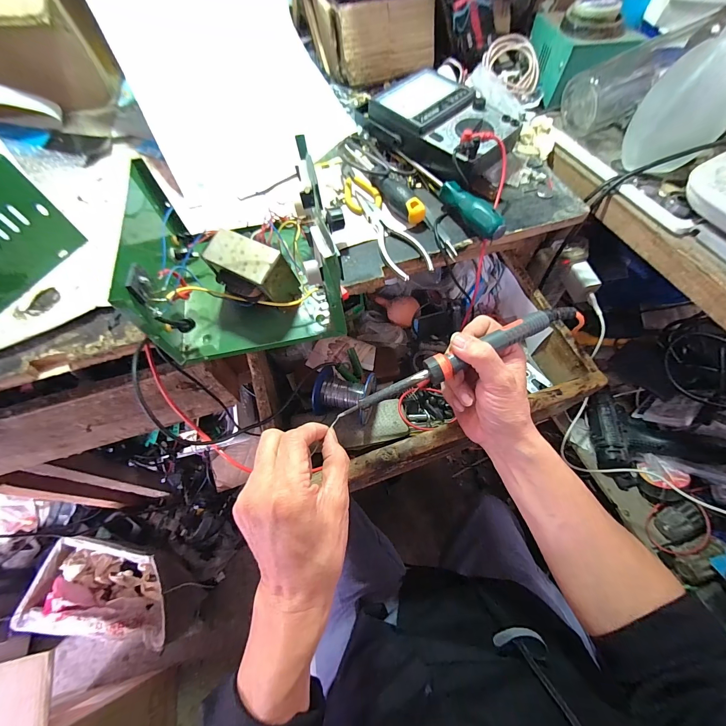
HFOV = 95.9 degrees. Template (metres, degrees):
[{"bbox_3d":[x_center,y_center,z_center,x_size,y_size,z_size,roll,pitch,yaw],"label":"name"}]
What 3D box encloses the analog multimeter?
[{"bbox_3d":[0.097,-0.299,0.419,0.126,0.054,0.181,-33,66,-16],"label":"analog multimeter"}]

